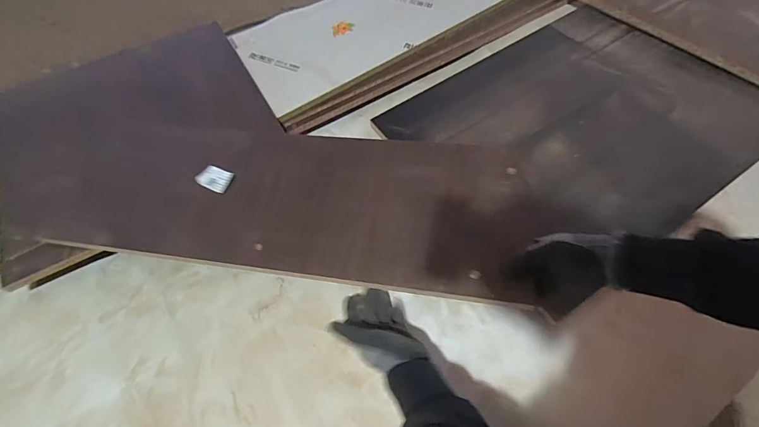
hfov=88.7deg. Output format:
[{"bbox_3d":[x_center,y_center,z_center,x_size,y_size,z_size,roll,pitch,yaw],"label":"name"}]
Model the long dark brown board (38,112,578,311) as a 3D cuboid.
[{"bbox_3d":[-0.168,-0.031,0.633,0.894,0.028,0.256,7,63,11],"label":"long dark brown board"}]

